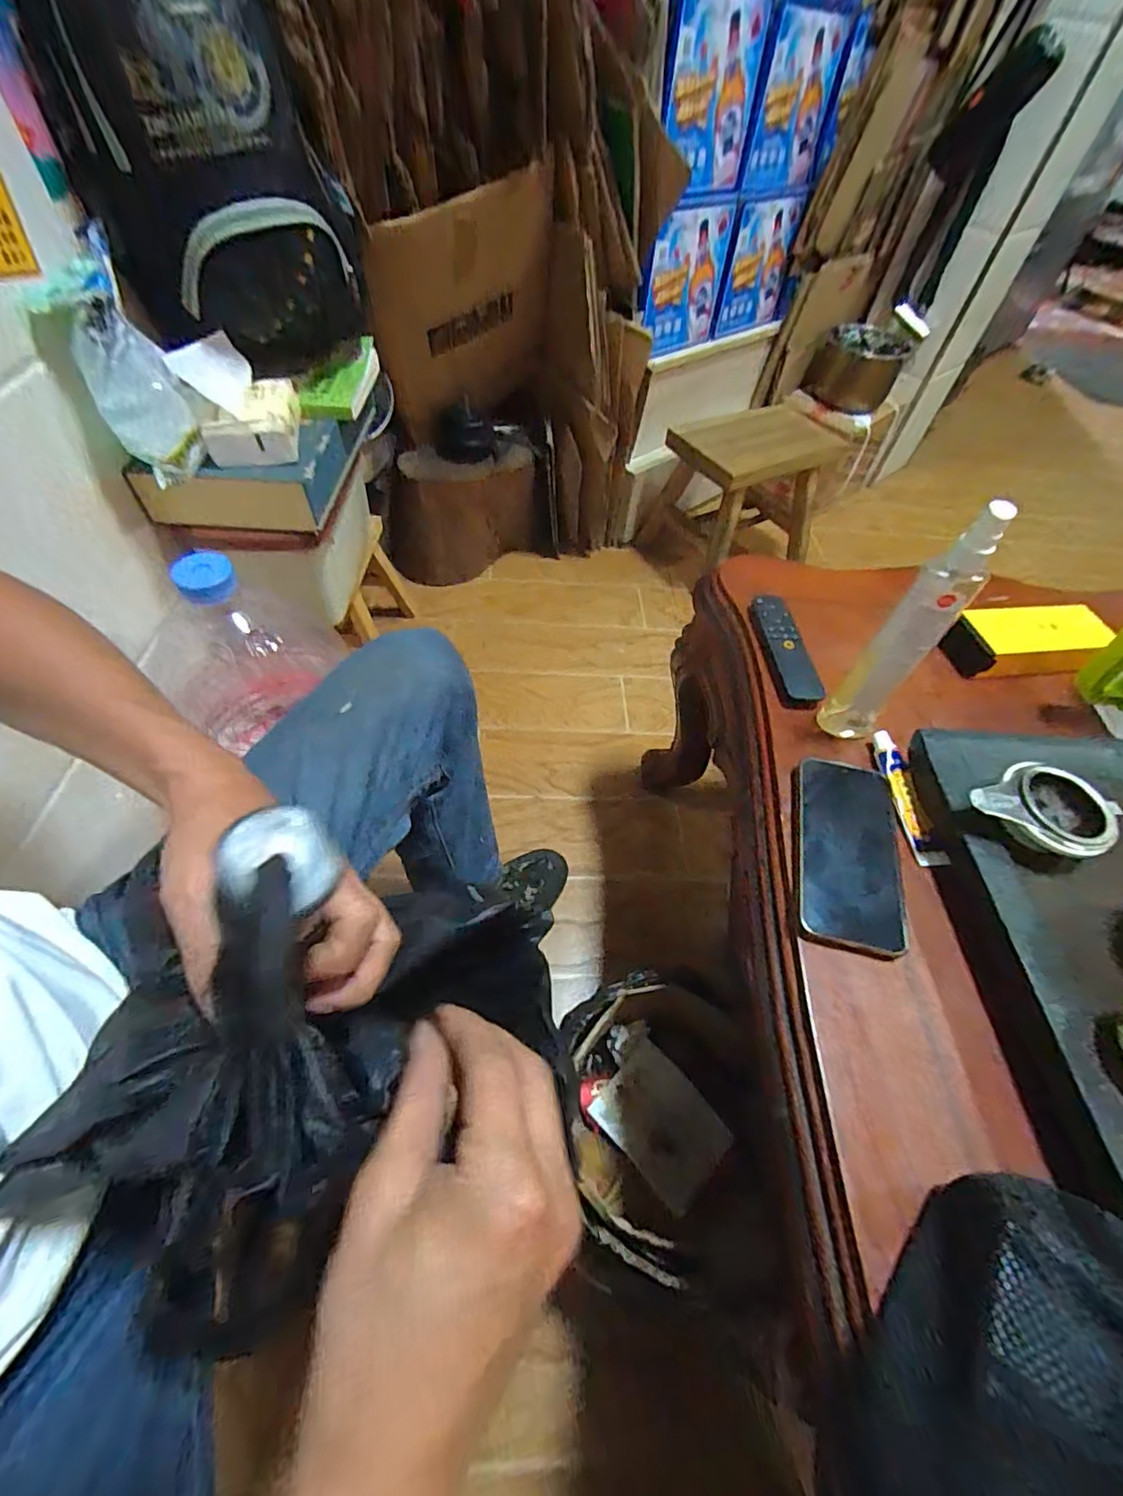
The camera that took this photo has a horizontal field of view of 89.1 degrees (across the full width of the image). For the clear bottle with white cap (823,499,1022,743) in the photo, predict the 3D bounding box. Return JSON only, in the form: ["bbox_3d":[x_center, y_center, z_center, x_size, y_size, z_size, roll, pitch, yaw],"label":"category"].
[{"bbox_3d":[0.264,-0.082,0.443,0.043,0.211,0.031,34,57,18],"label":"clear bottle with white cap"}]

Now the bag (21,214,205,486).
[{"bbox_3d":[-0.468,-0.422,0.602,0.100,0.257,0.108,-23,17,-21],"label":"bag"}]

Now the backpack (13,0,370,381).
[{"bbox_3d":[-0.398,-0.674,0.638,0.280,0.408,0.239,-15,56,-16],"label":"backpack"}]

